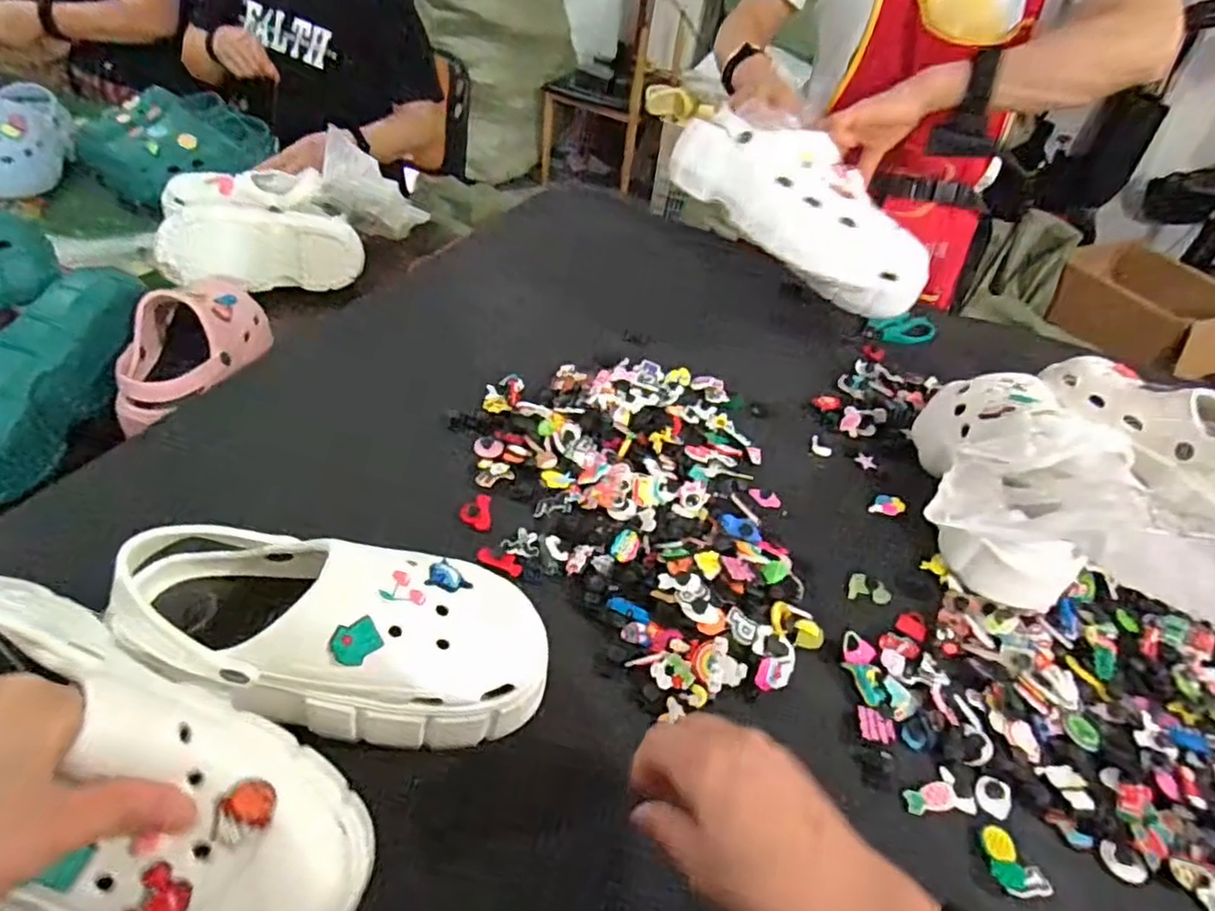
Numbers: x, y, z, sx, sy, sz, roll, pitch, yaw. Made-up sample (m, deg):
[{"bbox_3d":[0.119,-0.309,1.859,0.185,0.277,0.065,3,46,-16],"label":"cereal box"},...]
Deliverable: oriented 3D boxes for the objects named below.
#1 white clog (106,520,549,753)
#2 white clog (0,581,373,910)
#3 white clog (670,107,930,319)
[{"bbox_3d":[-0.153,0.100,0.398,0.235,0.084,0.093,17,41,-13],"label":"white clog"},{"bbox_3d":[-0.215,0.135,0.290,0.242,0.080,0.107,34,46,-1],"label":"white clog"},{"bbox_3d":[0.213,-0.246,0.714,0.308,0.114,0.102,32,43,-8],"label":"white clog"}]

